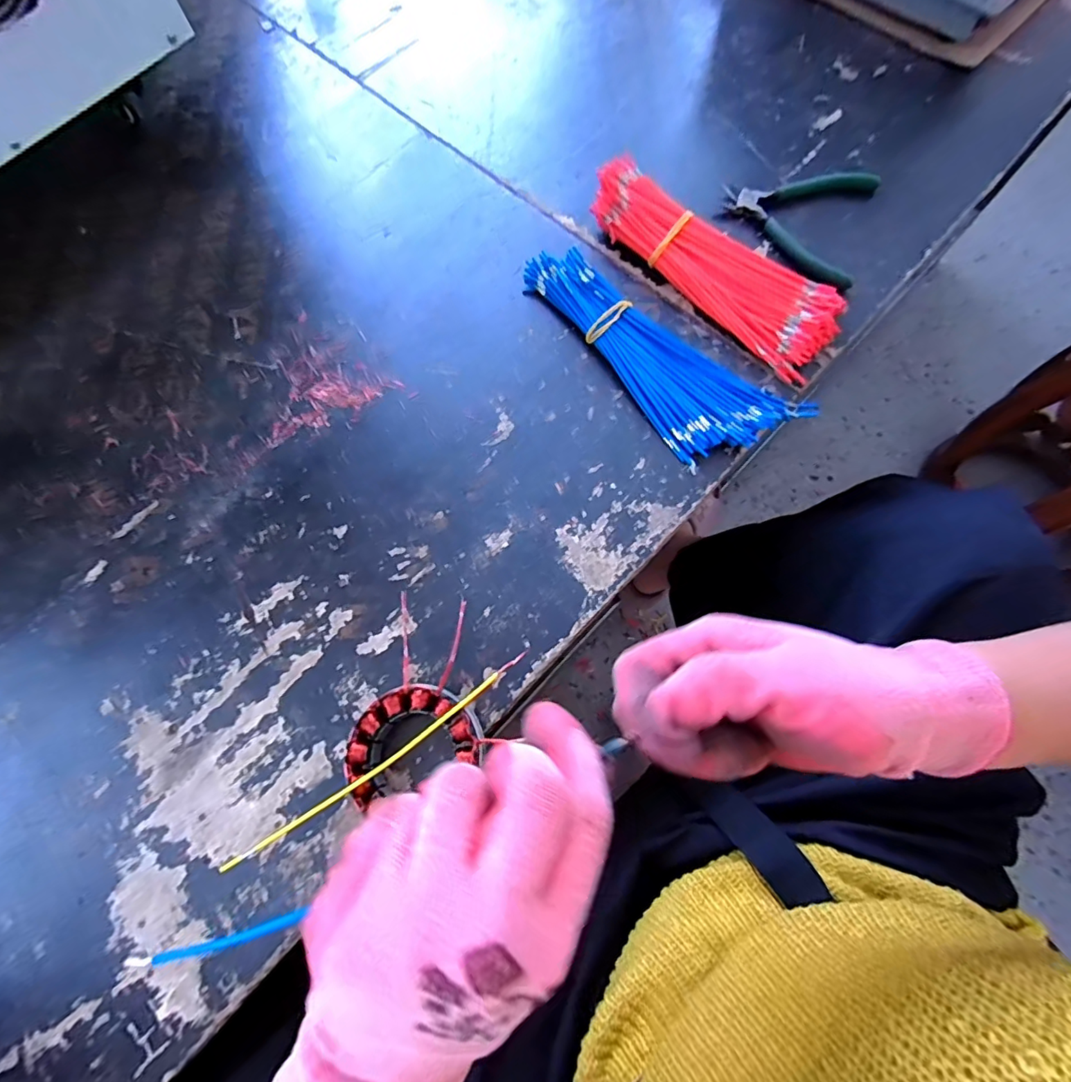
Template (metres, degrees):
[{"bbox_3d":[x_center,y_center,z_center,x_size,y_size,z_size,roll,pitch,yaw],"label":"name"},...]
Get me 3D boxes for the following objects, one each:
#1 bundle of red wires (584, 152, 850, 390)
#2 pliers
[{"bbox_3d":[0.155,-0.248,0.458,0.250,0.041,0.082,41,78,13],"label":"bundle of red wires"},{"bbox_3d":[0.280,-0.315,0.491,0.130,0.011,0.150,-32,74,-8],"label":"pliers"}]

